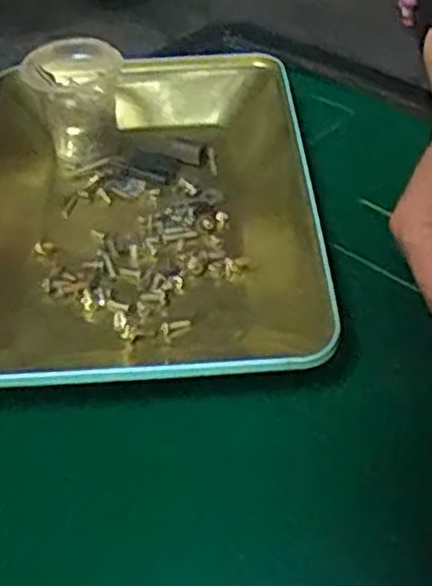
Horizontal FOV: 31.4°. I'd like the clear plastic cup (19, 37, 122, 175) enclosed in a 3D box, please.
[{"bbox_3d":[-0.094,-0.130,0.527,0.060,0.070,0.060,-2,44,2],"label":"clear plastic cup"}]

